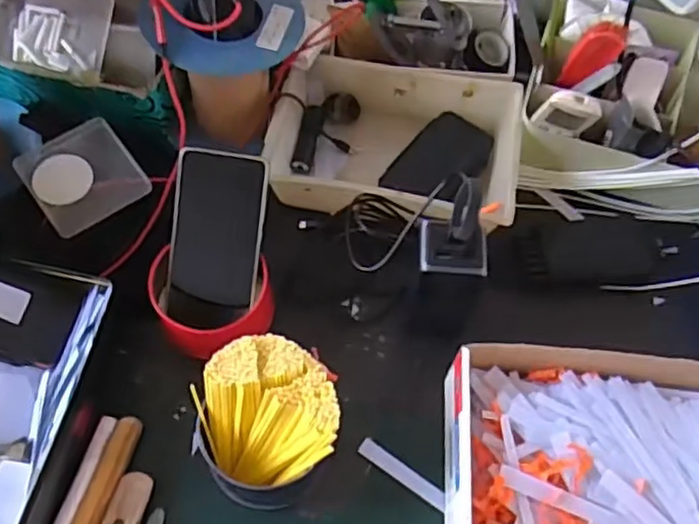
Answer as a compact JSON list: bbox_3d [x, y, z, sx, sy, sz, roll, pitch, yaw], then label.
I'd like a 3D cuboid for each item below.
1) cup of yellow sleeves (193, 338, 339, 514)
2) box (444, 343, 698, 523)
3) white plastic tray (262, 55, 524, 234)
[{"bbox_3d":[-0.066,0.126,0.513,0.102,0.097,0.103,1,61,-2],"label":"cup of yellow sleeves"},{"bbox_3d":[0.204,0.166,0.517,0.249,0.066,0.188,6,63,-1],"label":"box"},{"bbox_3d":[0.046,-0.121,0.685,0.246,0.061,0.185,13,62,4],"label":"white plastic tray"}]

